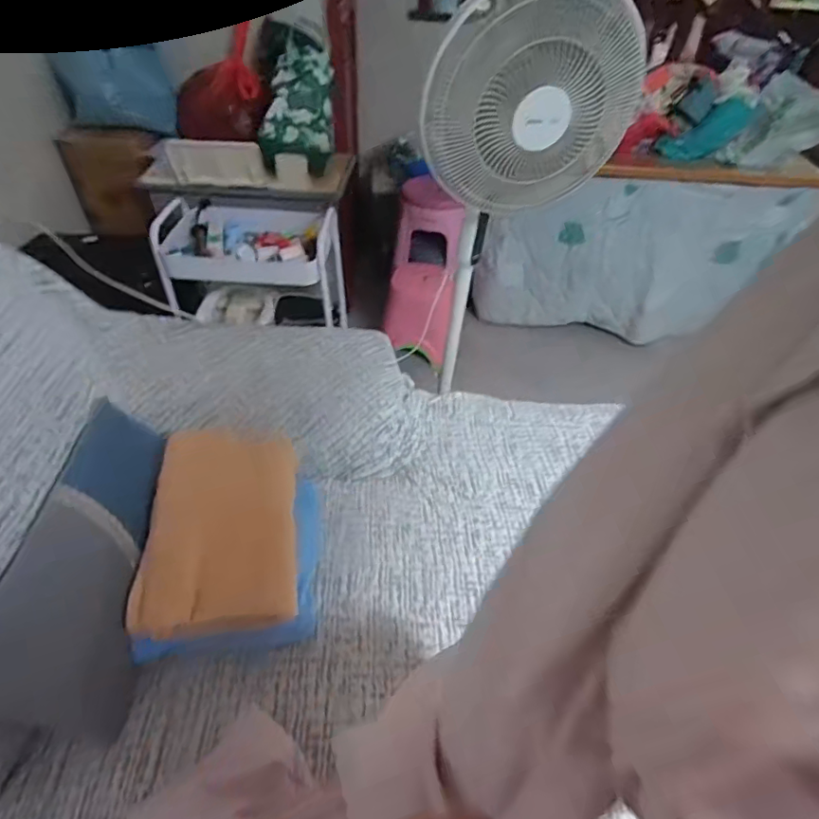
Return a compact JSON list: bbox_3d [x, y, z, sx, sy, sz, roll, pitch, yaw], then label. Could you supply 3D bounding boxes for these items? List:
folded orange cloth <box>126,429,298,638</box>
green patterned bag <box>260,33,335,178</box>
[{"bbox_3d":[-0.317,0.201,0.927,0.263,0.044,0.328,3,73,-24],"label":"folded orange cloth"},{"bbox_3d":[-0.320,-0.905,1.599,0.189,0.121,0.427,2,77,-1],"label":"green patterned bag"}]

